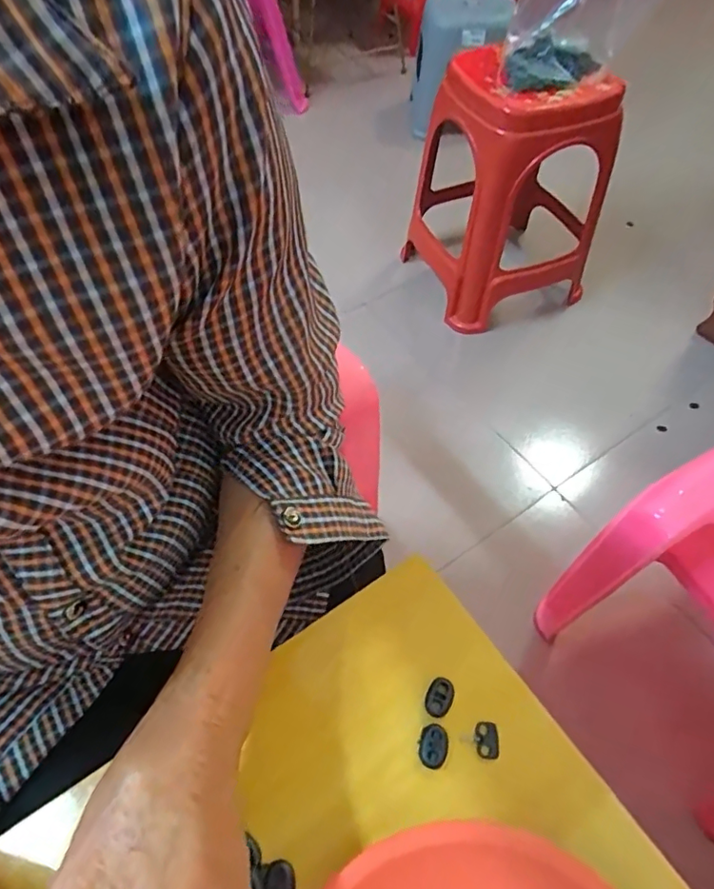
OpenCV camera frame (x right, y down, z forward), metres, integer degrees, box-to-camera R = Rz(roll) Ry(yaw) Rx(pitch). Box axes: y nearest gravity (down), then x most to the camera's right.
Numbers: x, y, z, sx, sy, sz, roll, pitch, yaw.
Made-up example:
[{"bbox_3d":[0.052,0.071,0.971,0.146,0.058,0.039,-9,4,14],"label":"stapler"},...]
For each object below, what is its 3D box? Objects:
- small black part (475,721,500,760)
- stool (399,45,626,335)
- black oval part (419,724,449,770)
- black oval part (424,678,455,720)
[{"bbox_3d":[0.073,0.166,0.299,0.012,0.004,0.018,1,57,2],"label":"small black part"},{"bbox_3d":[0.308,-0.504,1.071,0.316,0.433,0.311,-22,58,-14],"label":"stool"},{"bbox_3d":[0.043,0.167,0.295,0.016,0.007,0.021,15,58,11],"label":"black oval part"},{"bbox_3d":[0.048,0.147,0.310,0.015,0.004,0.021,22,60,16],"label":"black oval part"}]

